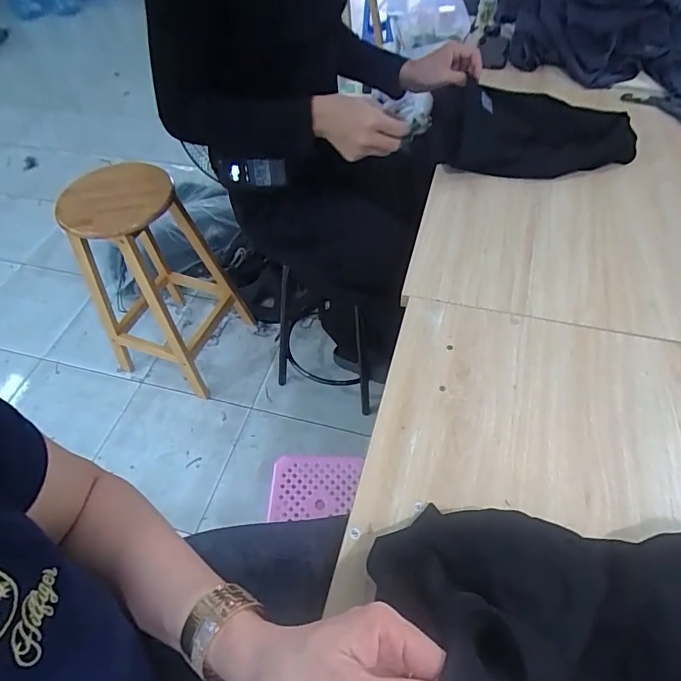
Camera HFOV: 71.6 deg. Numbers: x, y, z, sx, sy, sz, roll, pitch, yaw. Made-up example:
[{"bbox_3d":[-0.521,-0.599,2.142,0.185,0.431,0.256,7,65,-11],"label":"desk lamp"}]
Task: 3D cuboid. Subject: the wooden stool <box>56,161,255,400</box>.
[{"bbox_3d":[-0.548,-0.186,1.373,0.353,0.617,0.349,15,56,15],"label":"wooden stool"}]

